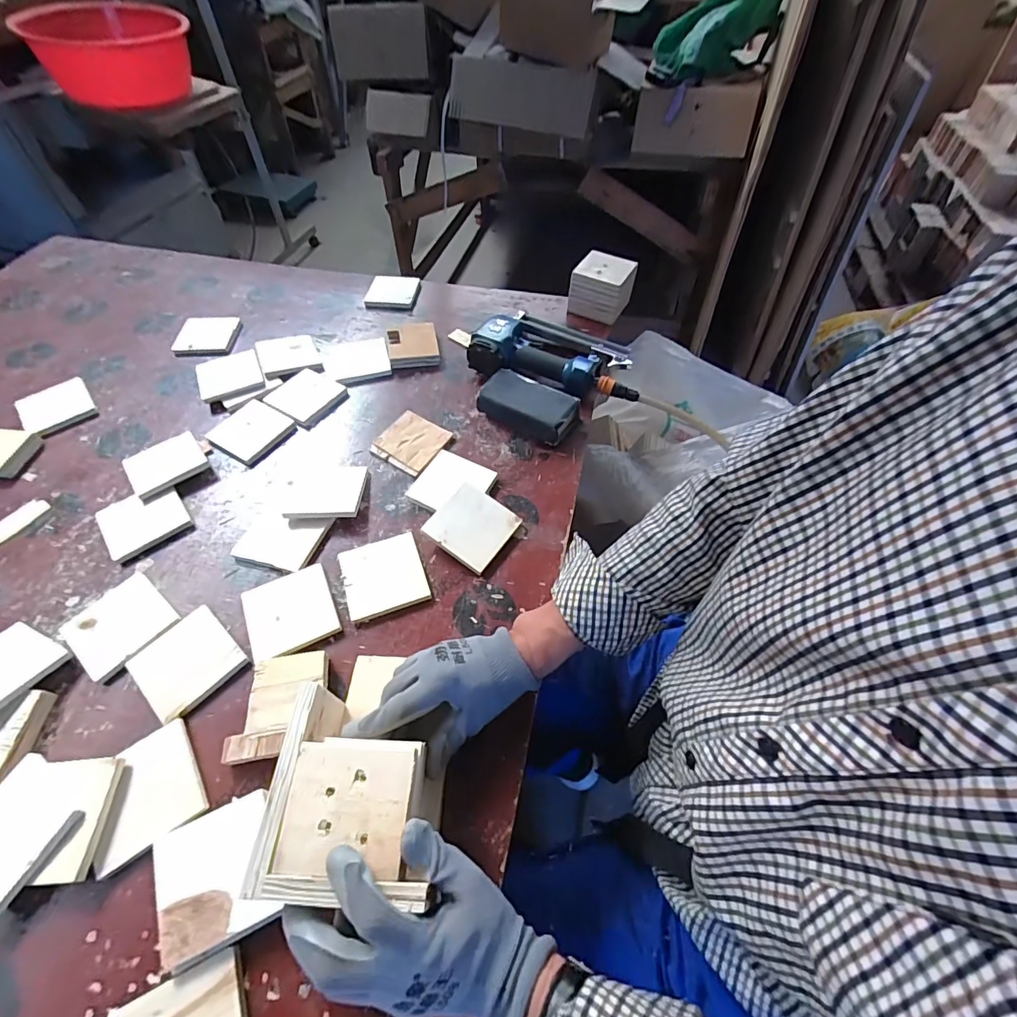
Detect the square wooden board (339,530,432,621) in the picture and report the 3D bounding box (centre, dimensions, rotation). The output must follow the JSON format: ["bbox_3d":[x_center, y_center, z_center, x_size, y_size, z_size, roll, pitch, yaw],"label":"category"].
[{"bbox_3d":[-0.146,0.078,0.551,0.091,0.009,0.092,-17,57,-13],"label":"square wooden board"}]

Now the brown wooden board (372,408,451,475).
[{"bbox_3d":[-0.139,-0.097,0.679,0.089,0.009,0.089,27,59,17],"label":"brown wooden board"}]

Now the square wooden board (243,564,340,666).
[{"bbox_3d":[-0.243,0.115,0.525,0.091,0.009,0.093,-22,58,-16],"label":"square wooden board"}]

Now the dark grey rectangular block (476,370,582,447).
[{"bbox_3d":[0.032,-0.152,0.701,0.138,0.041,0.082,27,59,17],"label":"dark grey rectangular block"}]

